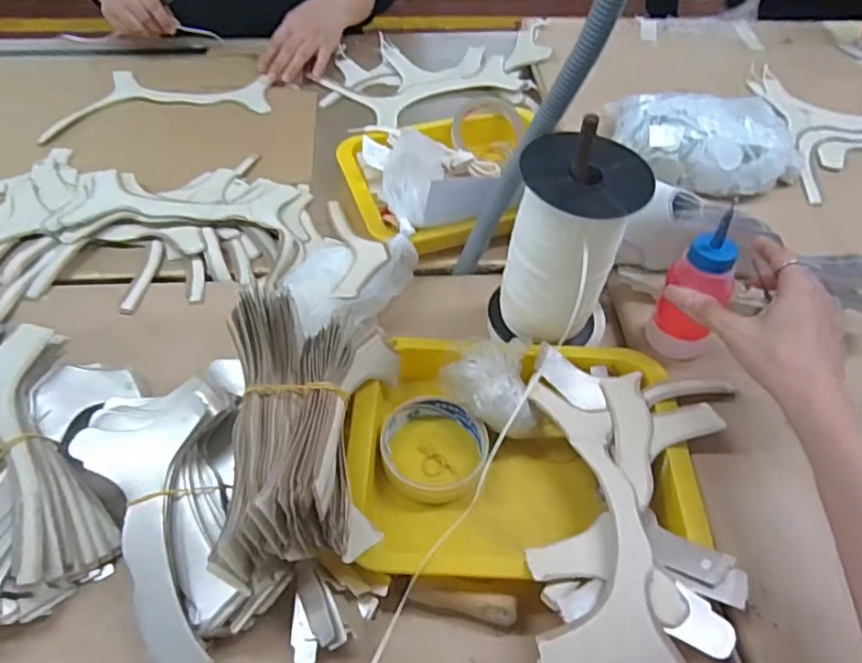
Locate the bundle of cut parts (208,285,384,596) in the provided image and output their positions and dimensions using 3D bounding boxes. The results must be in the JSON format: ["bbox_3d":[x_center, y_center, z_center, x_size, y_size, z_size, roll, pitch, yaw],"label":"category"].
[{"bbox_3d":[-0.092,0.068,0.442,0.096,0.091,0.197,-2,51,-4],"label":"bundle of cut parts"}]

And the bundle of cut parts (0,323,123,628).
[{"bbox_3d":[-0.294,0.094,0.434,0.109,0.058,0.206,-13,68,-12],"label":"bundle of cut parts"}]

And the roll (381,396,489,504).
[{"bbox_3d":[0.003,0.092,0.492,0.083,0.027,0.083,1,51,-1],"label":"roll"}]

